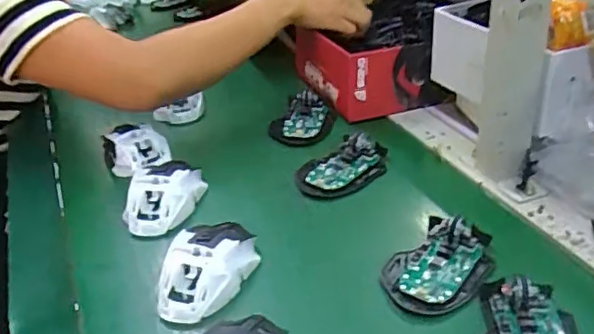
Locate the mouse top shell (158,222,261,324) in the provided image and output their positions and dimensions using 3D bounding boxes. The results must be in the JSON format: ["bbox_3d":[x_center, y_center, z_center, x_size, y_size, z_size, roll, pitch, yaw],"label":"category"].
[{"bbox_3d":[-0.077,0.083,0.511,0.064,0.036,0.115,11,37,23],"label":"mouse top shell"}]

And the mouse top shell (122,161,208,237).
[{"bbox_3d":[-0.140,0.029,0.612,0.071,0.038,0.105,2,34,11],"label":"mouse top shell"}]

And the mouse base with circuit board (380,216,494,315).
[{"bbox_3d":[0.120,0.078,0.503,0.077,0.018,0.103,16,39,28],"label":"mouse base with circuit board"}]

